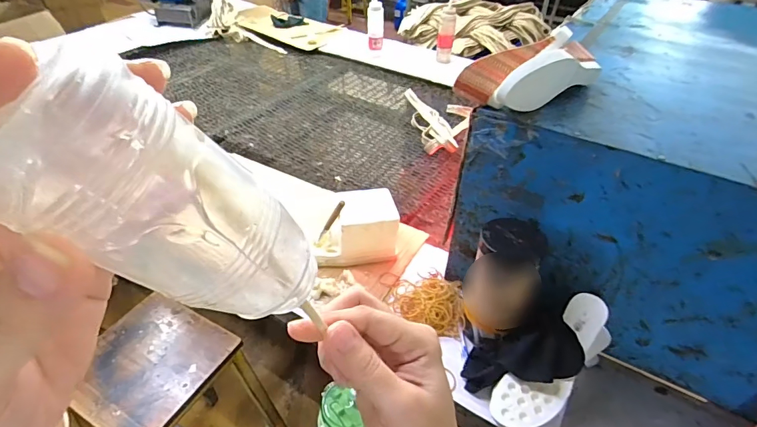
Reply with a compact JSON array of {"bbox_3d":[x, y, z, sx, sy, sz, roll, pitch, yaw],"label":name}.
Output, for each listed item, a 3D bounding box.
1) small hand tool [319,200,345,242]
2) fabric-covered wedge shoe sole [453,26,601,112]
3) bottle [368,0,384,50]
[{"bbox_3d":[-0.088,0.013,0.804,0.014,0.101,0.016,20,35,-22],"label":"small hand tool"},{"bbox_3d":[0.233,-0.207,0.614,0.241,0.070,0.084,-20,45,-24],"label":"fabric-covered wedge shoe sole"},{"bbox_3d":[-0.009,-0.711,1.579,0.060,0.239,0.048,1,40,-1],"label":"bottle"}]

